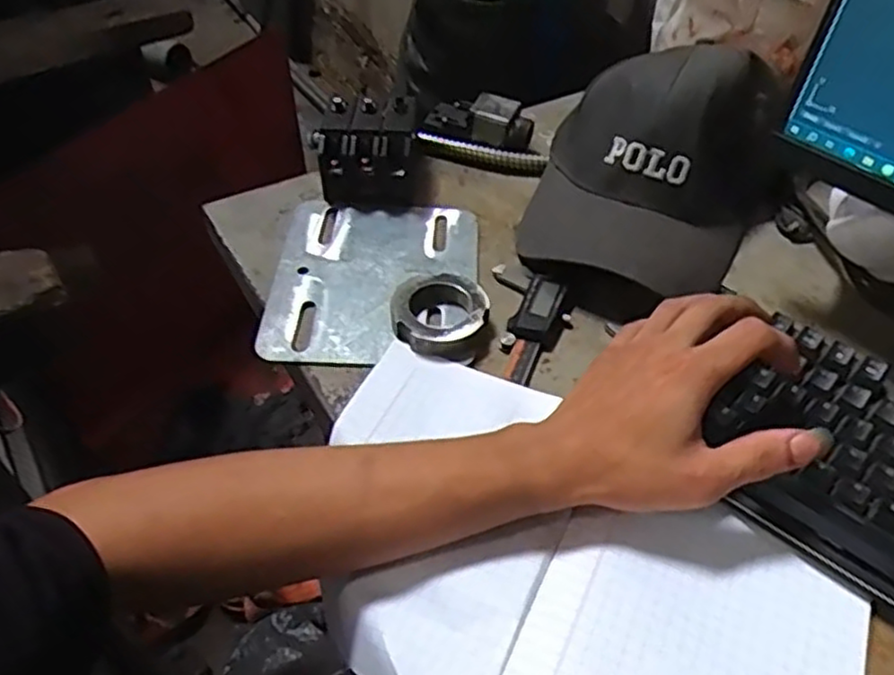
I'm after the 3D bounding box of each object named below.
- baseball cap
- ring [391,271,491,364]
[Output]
[{"bbox_3d":[0.157,-0.132,0.541,0.174,0.122,0.206,23,49,19],"label":"baseball cap"},{"bbox_3d":[-0.004,-0.016,0.494,0.065,0.022,0.066,1,46,-1],"label":"ring"}]

